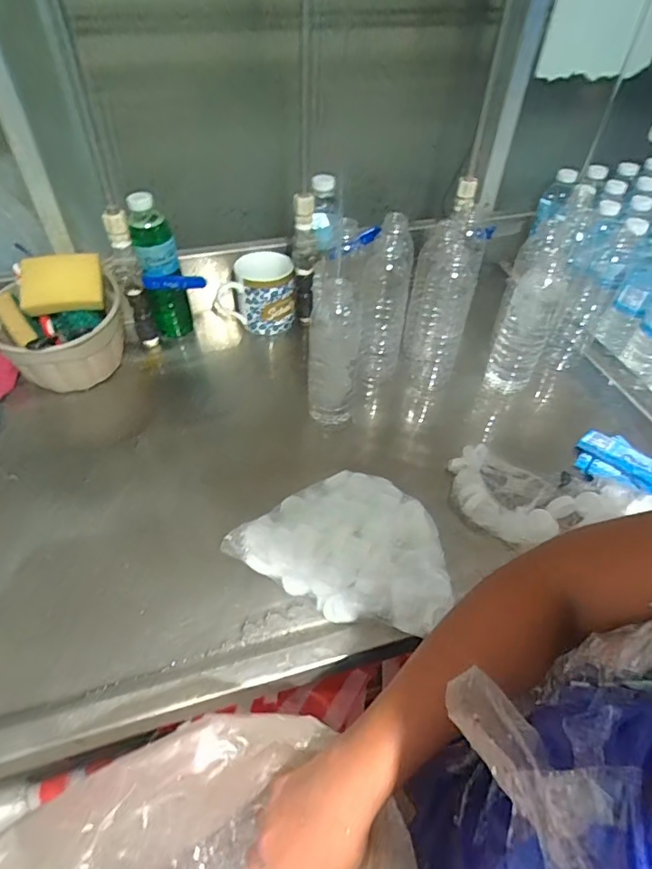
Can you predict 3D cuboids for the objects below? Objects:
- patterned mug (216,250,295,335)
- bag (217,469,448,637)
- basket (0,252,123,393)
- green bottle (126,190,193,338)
[{"bbox_3d":[-0.109,-0.222,0.792,0.118,0.099,0.079,-6,48,-8],"label":"patterned mug"},{"bbox_3d":[0.028,0.117,0.530,0.207,0.062,0.148,23,51,17],"label":"bag"},{"bbox_3d":[-0.363,-0.147,0.691,0.172,0.129,0.146,-23,53,-21],"label":"basket"},{"bbox_3d":[-0.243,-0.249,0.750,0.058,0.207,0.067,-8,49,-9],"label":"green bottle"}]

